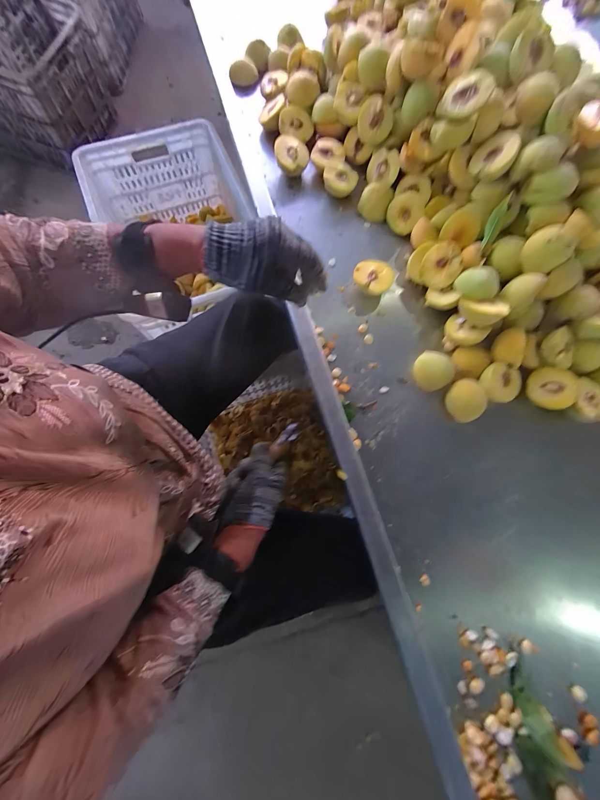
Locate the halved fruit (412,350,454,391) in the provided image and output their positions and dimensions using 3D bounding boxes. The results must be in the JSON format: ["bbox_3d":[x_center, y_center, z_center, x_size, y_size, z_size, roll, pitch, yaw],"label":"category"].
[{"bbox_3d":[0.205,-0.046,0.433,0.055,0.021,0.058,1,76,-2],"label":"halved fruit"}]

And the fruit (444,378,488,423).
[{"bbox_3d":[0.250,0.000,0.421,0.054,0.024,0.055,1,76,-2],"label":"fruit"}]

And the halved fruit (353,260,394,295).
[{"bbox_3d":[0.122,-0.204,0.475,0.065,0.033,0.056,17,76,2],"label":"halved fruit"}]

